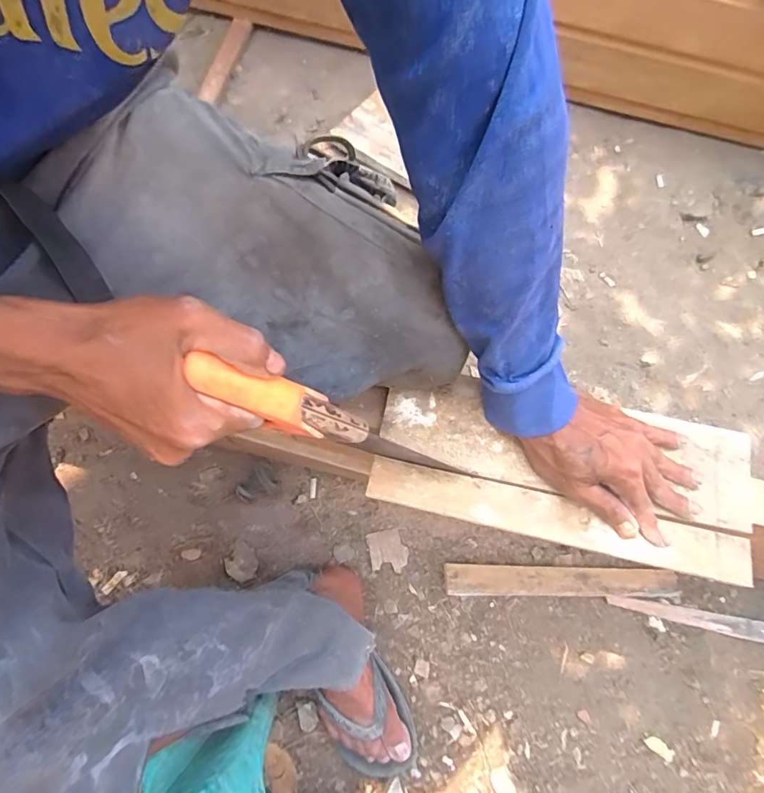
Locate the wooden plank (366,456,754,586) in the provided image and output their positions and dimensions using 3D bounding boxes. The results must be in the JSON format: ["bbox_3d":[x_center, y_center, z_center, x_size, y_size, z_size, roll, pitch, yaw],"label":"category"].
[{"bbox_3d":[0.156,0.109,0.441,0.337,0.012,0.041,14,71,1],"label":"wooden plank"}]

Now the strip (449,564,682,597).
[{"bbox_3d":[0.259,0.264,0.715,0.343,0.012,0.041,2,62,-6],"label":"strip"}]

